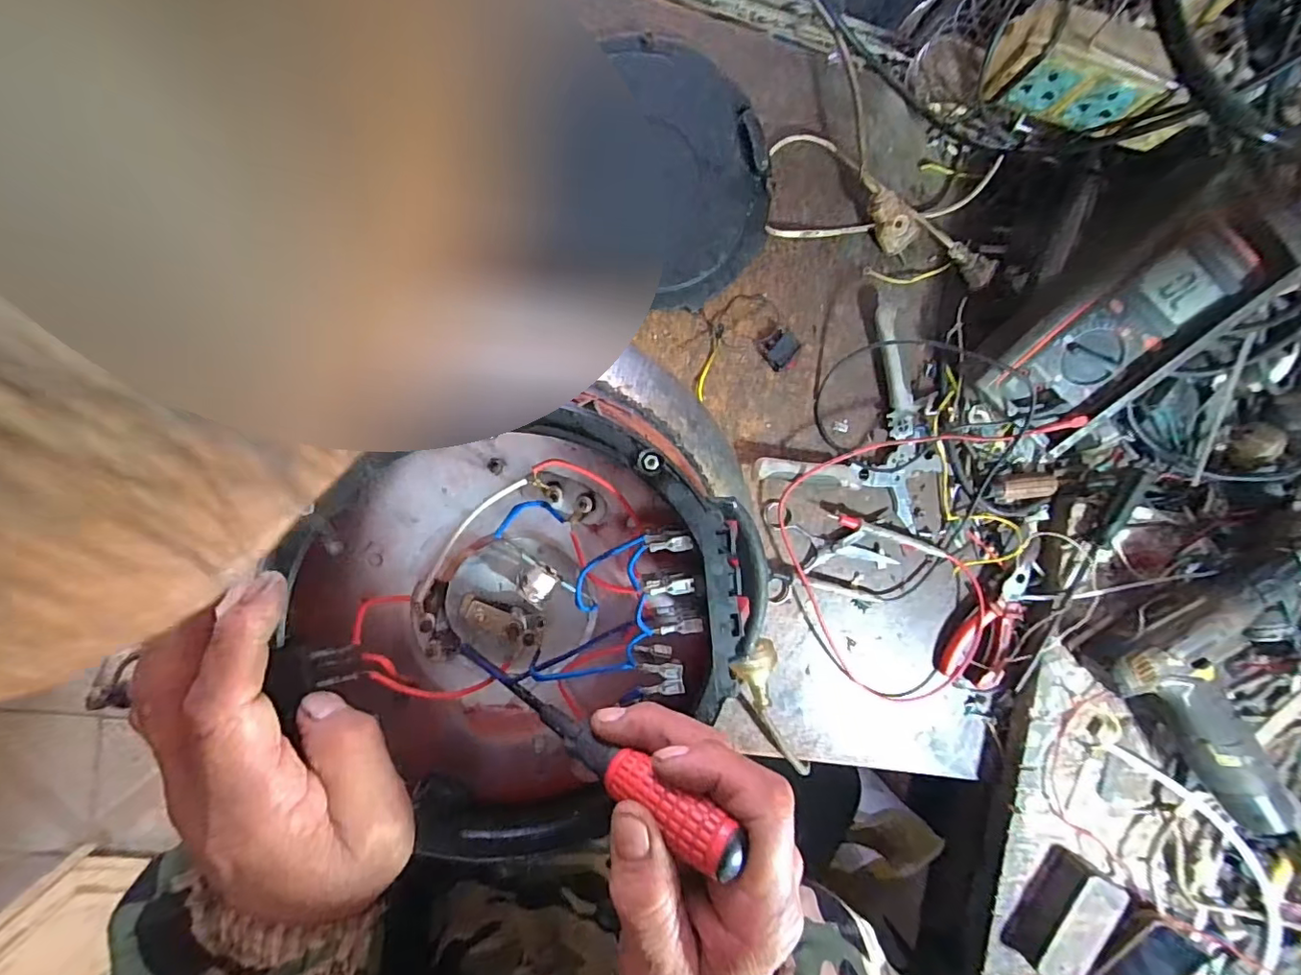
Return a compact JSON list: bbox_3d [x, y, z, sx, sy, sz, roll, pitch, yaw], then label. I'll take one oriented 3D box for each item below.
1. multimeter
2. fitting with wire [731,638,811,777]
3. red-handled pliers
[{"bbox_3d":[0.360,-0.121,0.424,0.184,0.029,0.080,-40,99,19],"label":"multimeter"},{"bbox_3d":[0.105,0.195,0.483,0.039,0.028,0.144,-23,113,-5],"label":"fitting with wire"},{"bbox_3d":[0.307,0.114,0.498,0.056,0.020,0.134,14,93,-9],"label":"red-handled pliers"}]

